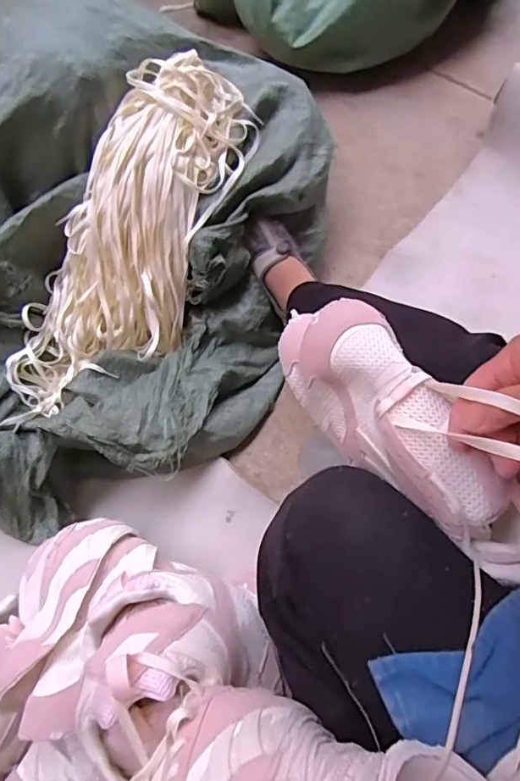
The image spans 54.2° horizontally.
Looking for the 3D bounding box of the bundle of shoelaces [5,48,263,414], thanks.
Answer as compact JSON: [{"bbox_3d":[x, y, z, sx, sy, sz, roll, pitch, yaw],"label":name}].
[{"bbox_3d":[-0.174,-0.207,0.715,0.189,0.129,0.526,32,98,19],"label":"bundle of shoelaces"}]

